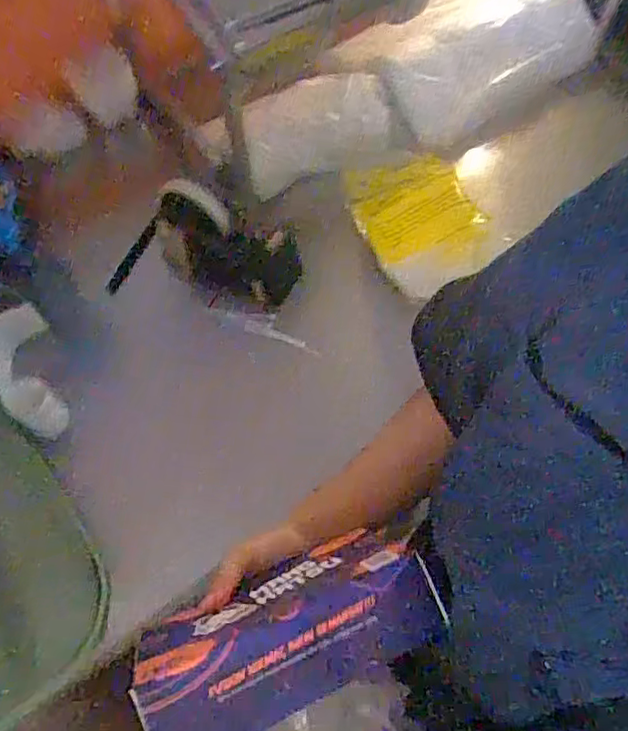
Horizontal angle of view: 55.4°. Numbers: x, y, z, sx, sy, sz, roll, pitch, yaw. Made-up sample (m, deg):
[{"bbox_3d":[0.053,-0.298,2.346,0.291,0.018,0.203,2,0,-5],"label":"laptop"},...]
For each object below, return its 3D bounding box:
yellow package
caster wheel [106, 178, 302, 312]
[{"bbox_3d":[0.122,-0.180,0.700,0.150,0.043,0.221,-8,61,-2],"label":"yellow package"},{"bbox_3d":[-0.120,-0.128,0.656,0.201,0.092,0.088,13,62,10],"label":"caster wheel"}]

